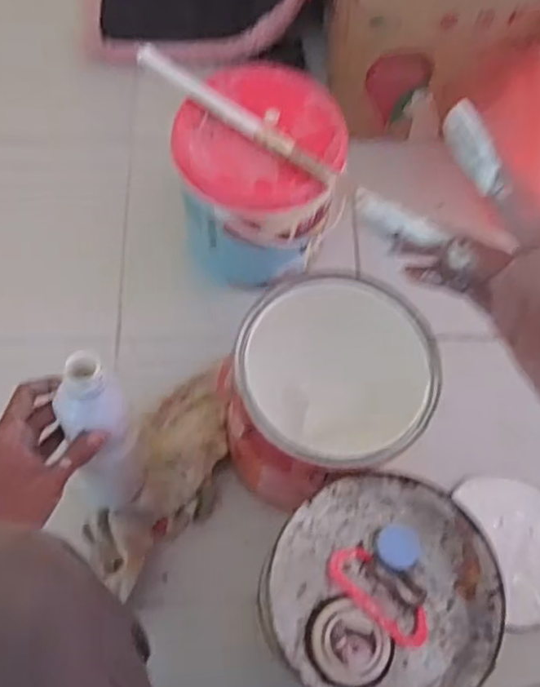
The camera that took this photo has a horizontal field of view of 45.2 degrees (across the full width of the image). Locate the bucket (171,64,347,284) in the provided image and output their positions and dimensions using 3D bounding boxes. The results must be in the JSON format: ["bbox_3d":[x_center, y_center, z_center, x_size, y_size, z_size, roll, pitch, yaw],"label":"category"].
[{"bbox_3d":[-0.016,-0.183,0.757,0.176,0.176,0.192,1,68,-2],"label":"bucket"}]

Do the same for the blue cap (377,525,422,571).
[{"bbox_3d":[0.097,0.155,0.491,0.032,0.010,0.031,1,68,-2],"label":"blue cap"}]

